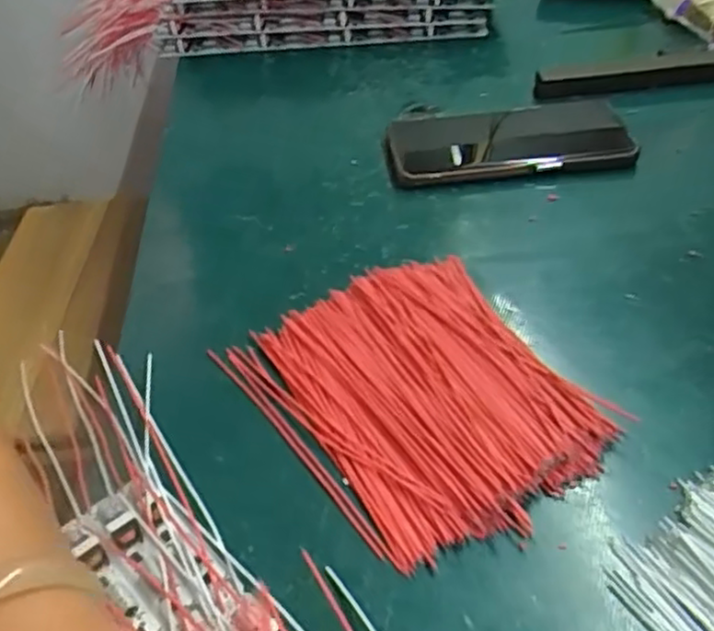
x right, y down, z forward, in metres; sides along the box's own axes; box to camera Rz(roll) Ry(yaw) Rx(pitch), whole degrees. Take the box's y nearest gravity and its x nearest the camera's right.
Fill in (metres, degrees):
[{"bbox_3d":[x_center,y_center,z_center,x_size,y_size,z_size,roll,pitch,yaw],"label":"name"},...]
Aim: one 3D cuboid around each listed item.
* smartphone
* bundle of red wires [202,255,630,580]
[{"bbox_3d":[0.105,-0.123,0.499,0.164,0.011,0.085,-4,45,-1],"label":"smartphone"},{"bbox_3d":[0.029,0.034,0.335,0.127,0.017,0.155,-28,50,-22],"label":"bundle of red wires"}]

